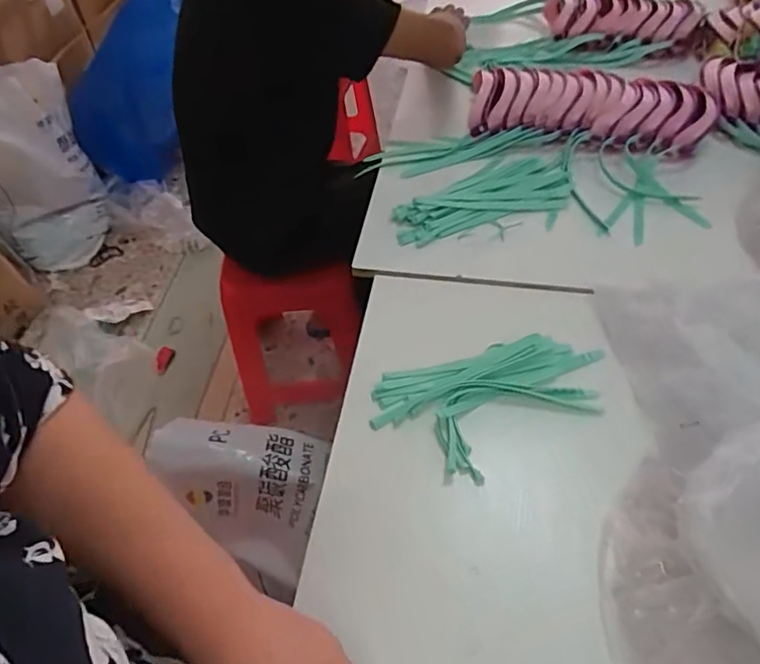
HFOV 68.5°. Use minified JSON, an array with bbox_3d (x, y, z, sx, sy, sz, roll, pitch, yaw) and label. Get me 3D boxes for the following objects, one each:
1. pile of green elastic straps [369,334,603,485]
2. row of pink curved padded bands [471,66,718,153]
[{"bbox_3d":[0.122,0.074,0.595,0.251,0.015,0.133,-16,53,-7],"label":"pile of green elastic straps"},{"bbox_3d":[0.315,-0.342,0.862,0.357,0.067,0.142,8,54,11],"label":"row of pink curved padded bands"}]

